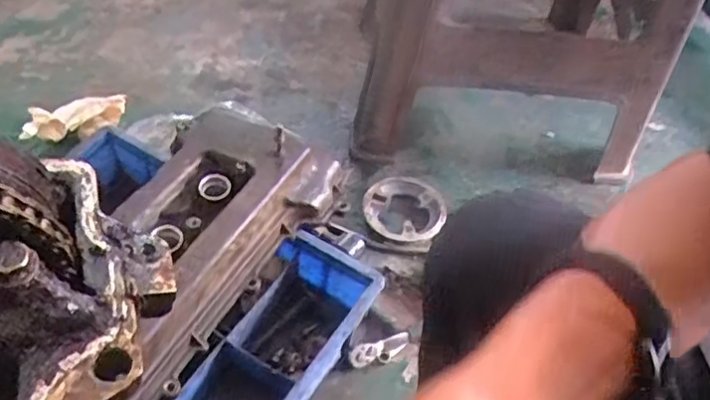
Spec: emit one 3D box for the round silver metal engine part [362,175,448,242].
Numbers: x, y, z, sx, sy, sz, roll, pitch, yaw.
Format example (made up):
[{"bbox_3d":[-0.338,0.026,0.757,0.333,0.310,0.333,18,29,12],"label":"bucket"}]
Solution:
[{"bbox_3d":[0.075,0.013,0.958,0.124,0.017,0.131,2,48,-2],"label":"round silver metal engine part"}]

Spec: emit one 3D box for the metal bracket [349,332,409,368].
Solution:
[{"bbox_3d":[0.033,0.188,0.796,0.085,0.017,0.026,-17,52,-19],"label":"metal bracket"}]

